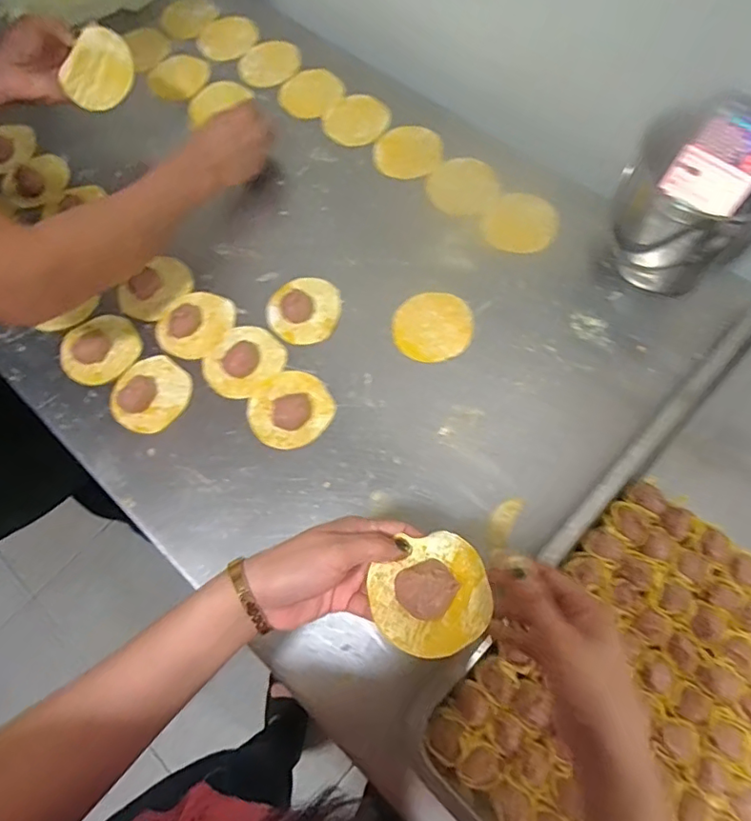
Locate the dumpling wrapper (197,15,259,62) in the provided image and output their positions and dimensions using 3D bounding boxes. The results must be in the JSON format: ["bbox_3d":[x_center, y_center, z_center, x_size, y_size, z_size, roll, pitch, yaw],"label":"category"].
[{"bbox_3d":[-0.210,-0.531,0.781,0.087,0.007,0.086,-1,70,2],"label":"dumpling wrapper"}]

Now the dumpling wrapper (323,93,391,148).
[{"bbox_3d":[-0.027,-0.378,0.713,0.084,0.008,0.090,32,68,14],"label":"dumpling wrapper"}]

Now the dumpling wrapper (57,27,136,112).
[{"bbox_3d":[-0.304,-0.375,0.609,0.060,0.083,0.017,26,26,-25],"label":"dumpling wrapper"}]

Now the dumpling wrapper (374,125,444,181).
[{"bbox_3d":[0.041,-0.324,0.684,0.081,0.008,0.082,-1,70,2],"label":"dumpling wrapper"}]

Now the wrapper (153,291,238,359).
[{"bbox_3d":[-0.200,-0.099,0.605,0.073,0.019,0.085,34,75,14],"label":"wrapper"}]

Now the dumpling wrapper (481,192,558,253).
[{"bbox_3d":[0.166,-0.213,0.627,0.078,0.005,0.079,24,77,16],"label":"dumpling wrapper"}]

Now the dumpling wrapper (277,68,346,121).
[{"bbox_3d":[-0.085,-0.426,0.737,0.097,0.004,0.091,1,62,-2],"label":"dumpling wrapper"}]

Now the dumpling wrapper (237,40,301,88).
[{"bbox_3d":[-0.147,-0.484,0.764,0.092,0.006,0.071,-28,81,-14],"label":"dumpling wrapper"}]

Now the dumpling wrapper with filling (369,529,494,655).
[{"bbox_3d":[0.036,0.120,0.359,0.078,0.025,0.073,-1,70,2],"label":"dumpling wrapper with filling"}]

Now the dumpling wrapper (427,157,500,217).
[{"bbox_3d":[0.105,-0.268,0.654,0.081,0.005,0.081,-1,70,2],"label":"dumpling wrapper"}]

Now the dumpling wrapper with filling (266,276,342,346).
[{"bbox_3d":[-0.077,-0.112,0.603,0.081,0.013,0.074,-1,70,2],"label":"dumpling wrapper with filling"}]

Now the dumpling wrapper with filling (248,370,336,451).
[{"bbox_3d":[-0.087,-0.004,0.554,0.083,0.023,0.078,-1,70,2],"label":"dumpling wrapper with filling"}]

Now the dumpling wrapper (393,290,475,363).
[{"bbox_3d":[0.062,-0.090,0.587,0.081,0.004,0.084,-1,70,2],"label":"dumpling wrapper"}]

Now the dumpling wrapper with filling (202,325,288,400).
[{"bbox_3d":[-0.140,-0.055,0.580,0.076,0.018,0.084,33,75,13],"label":"dumpling wrapper with filling"}]

